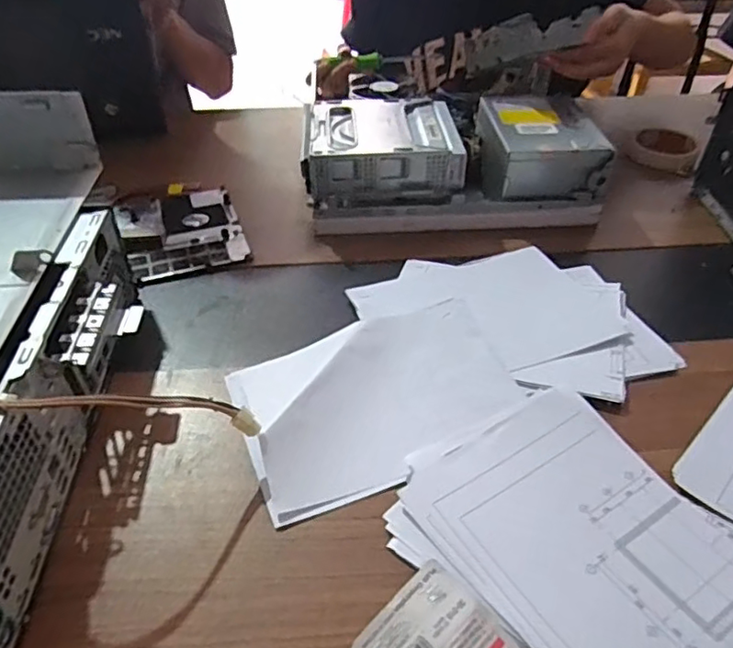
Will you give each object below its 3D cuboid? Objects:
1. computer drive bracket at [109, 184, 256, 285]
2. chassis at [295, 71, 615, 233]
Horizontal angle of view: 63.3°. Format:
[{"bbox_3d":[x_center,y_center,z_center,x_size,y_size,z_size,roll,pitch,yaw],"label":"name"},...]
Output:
[{"bbox_3d":[-0.199,-0.102,0.643,0.121,0.022,0.153,-19,43,-17],"label":"computer drive bracket"},{"bbox_3d":[0.094,-0.193,0.685,0.325,0.084,0.213,-2,41,1],"label":"chassis"}]

